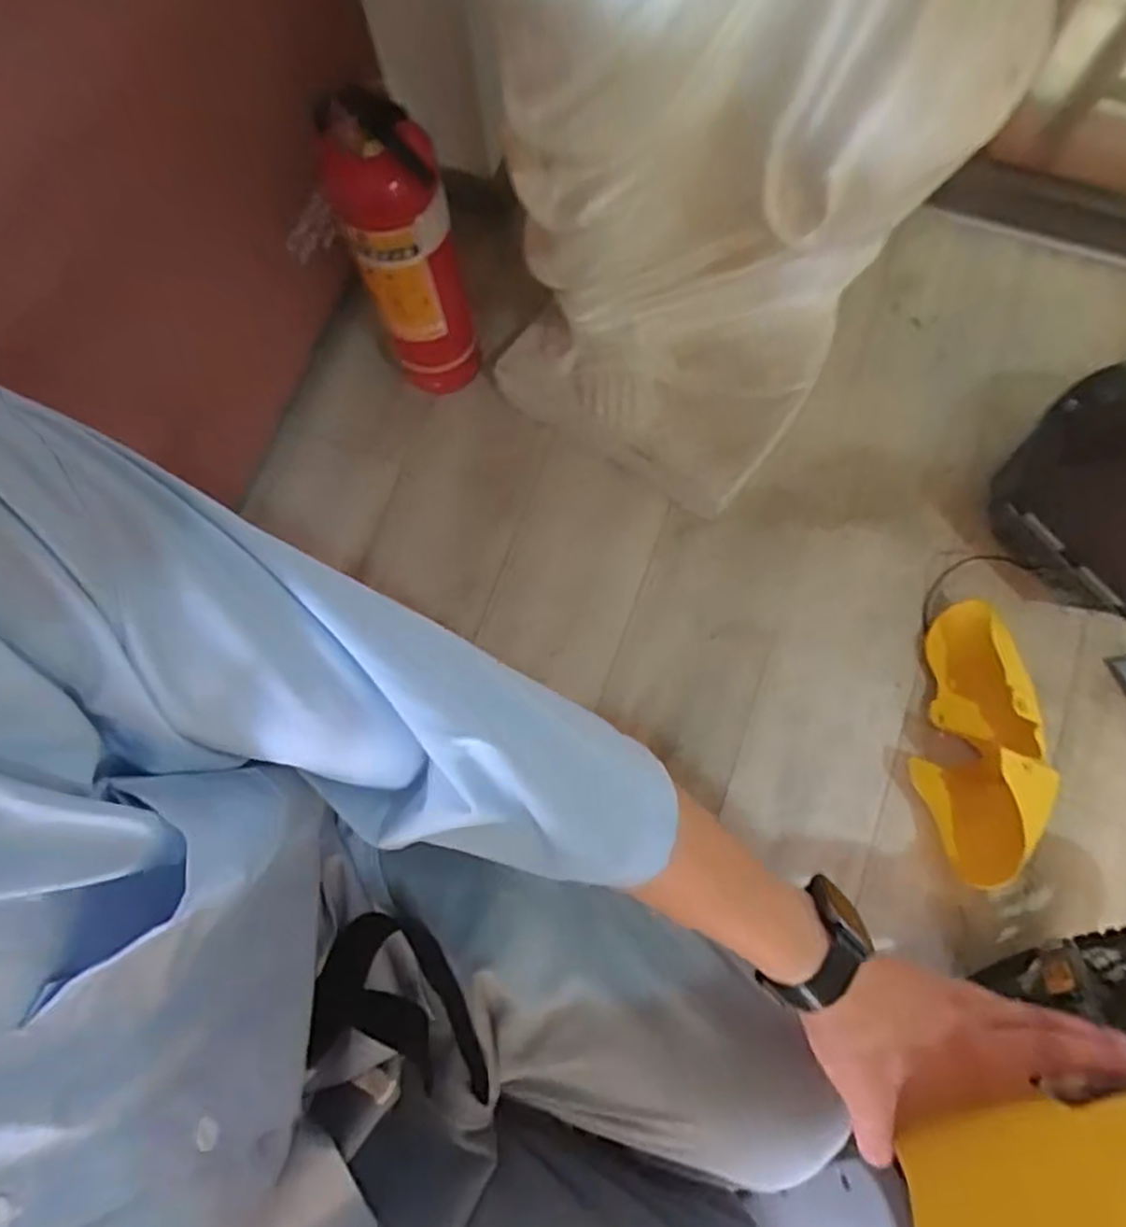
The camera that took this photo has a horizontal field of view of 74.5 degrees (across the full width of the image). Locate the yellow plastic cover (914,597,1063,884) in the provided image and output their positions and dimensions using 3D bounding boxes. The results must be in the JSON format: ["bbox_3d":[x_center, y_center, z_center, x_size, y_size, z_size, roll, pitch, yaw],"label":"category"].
[{"bbox_3d":[0.529,0.155,0.929,0.126,0.110,0.347,13,77,5],"label":"yellow plastic cover"}]

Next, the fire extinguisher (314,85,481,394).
[{"bbox_3d":[-0.189,-0.426,0.895,0.116,0.468,0.100,-21,76,-4],"label":"fire extinguisher"}]

